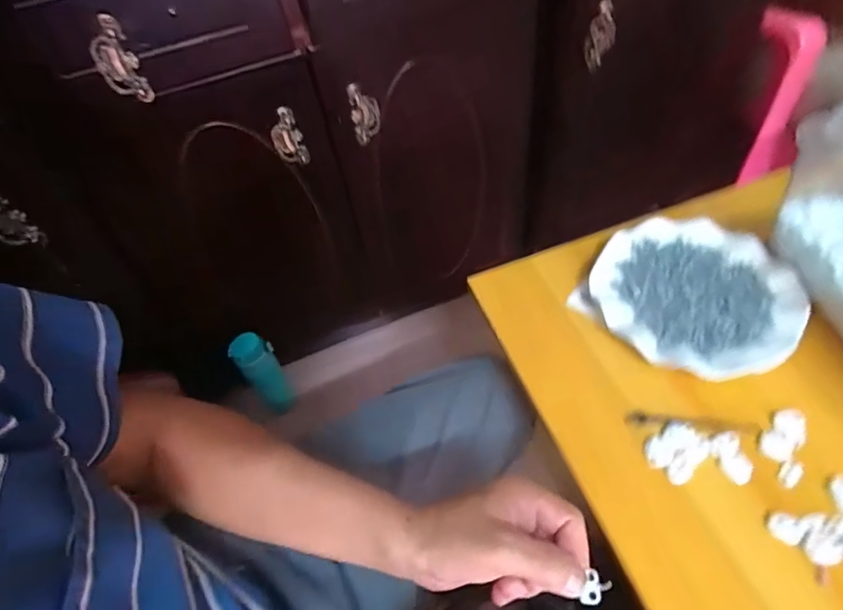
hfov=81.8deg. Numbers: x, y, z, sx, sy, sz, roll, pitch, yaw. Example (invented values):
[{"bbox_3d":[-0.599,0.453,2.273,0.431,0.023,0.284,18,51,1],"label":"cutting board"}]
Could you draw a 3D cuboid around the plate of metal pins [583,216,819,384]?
[{"bbox_3d":[0.269,-0.018,0.482,0.180,0.019,0.178,-3,54,4],"label":"plate of metal pins"}]

